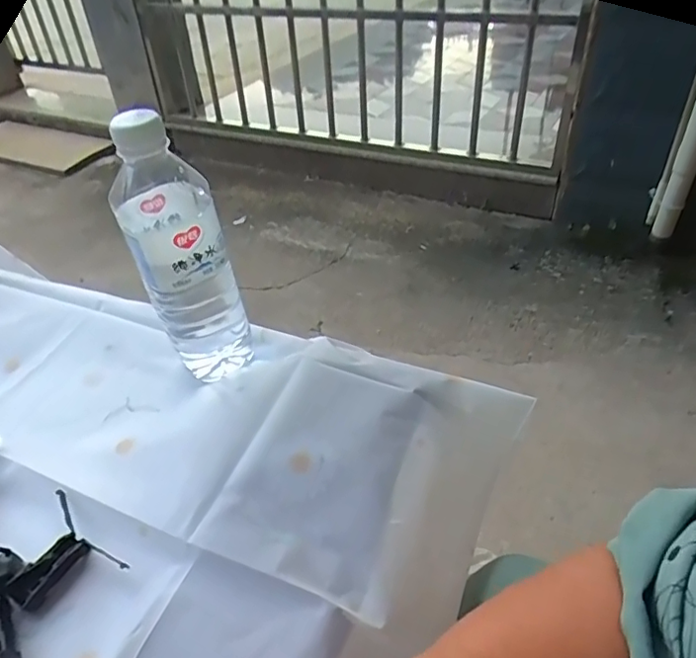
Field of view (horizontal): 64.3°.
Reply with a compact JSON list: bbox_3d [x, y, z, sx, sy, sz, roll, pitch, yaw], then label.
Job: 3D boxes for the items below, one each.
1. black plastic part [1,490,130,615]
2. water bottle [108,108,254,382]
[{"bbox_3d":[-0.186,0.145,0.349,0.080,0.012,0.056,26,51,31],"label":"black plastic part"},{"bbox_3d":[-0.125,-0.055,0.416,0.065,0.204,0.070,-19,43,-14],"label":"water bottle"}]

